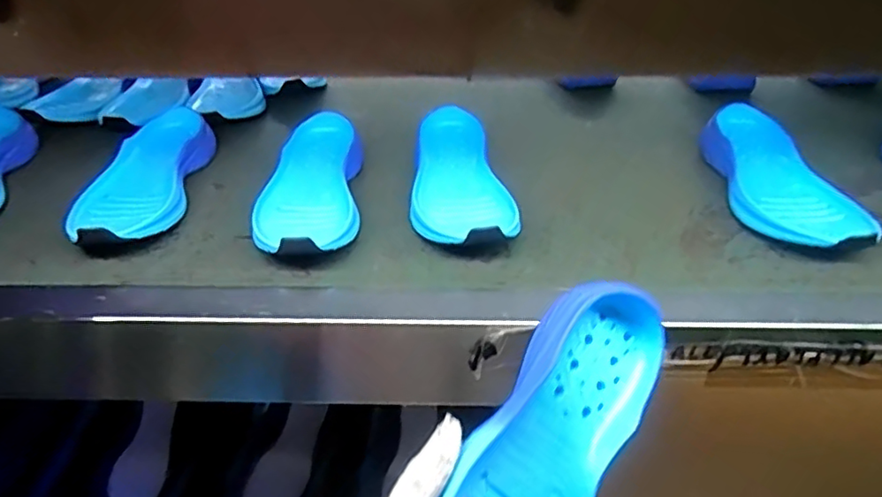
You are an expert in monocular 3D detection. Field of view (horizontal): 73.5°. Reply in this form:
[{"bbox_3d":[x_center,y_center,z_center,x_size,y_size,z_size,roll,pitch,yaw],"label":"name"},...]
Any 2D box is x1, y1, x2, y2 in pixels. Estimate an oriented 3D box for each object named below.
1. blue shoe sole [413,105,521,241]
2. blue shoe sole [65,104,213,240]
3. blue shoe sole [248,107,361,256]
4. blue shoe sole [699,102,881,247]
[{"bbox_3d":[0.015,-0.072,0.584,0.093,0.042,0.259,-3,34,-5],"label":"blue shoe sole"},{"bbox_3d":[-0.294,-0.073,0.598,0.092,0.039,0.245,-2,34,-4],"label":"blue shoe sole"},{"bbox_3d":[-0.125,-0.059,0.567,0.094,0.047,0.232,-2,34,-4],"label":"blue shoe sole"},{"bbox_3d":[0.318,-0.072,0.573,0.083,0.038,0.245,1,33,-3],"label":"blue shoe sole"}]

